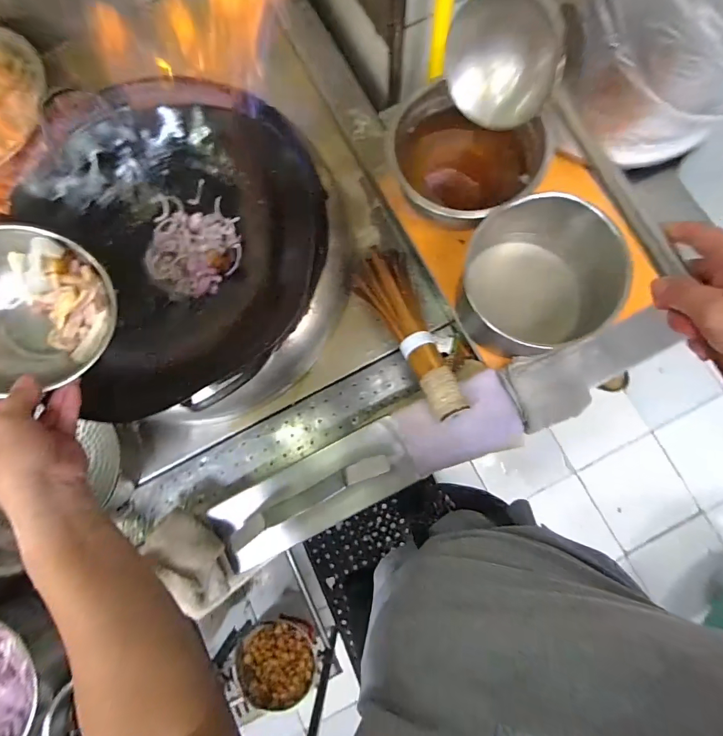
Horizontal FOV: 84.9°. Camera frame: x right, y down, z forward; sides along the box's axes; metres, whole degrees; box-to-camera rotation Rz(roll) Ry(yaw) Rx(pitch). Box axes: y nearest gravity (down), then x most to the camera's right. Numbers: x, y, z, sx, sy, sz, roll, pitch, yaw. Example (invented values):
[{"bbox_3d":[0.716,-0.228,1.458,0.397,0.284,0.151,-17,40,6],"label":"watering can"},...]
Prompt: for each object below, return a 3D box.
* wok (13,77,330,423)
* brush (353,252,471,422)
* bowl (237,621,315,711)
[{"bbox_3d":[-0.235,-0.197,0.541,0.363,0.102,0.390,-21,80,0],"label":"wok"},{"bbox_3d":[0.072,-0.046,0.574,0.082,0.084,0.258,-22,63,0],"label":"brush"},{"bbox_3d":[-0.215,0.750,1.000,0.186,0.060,0.170,-1,81,3],"label":"bowl"}]

